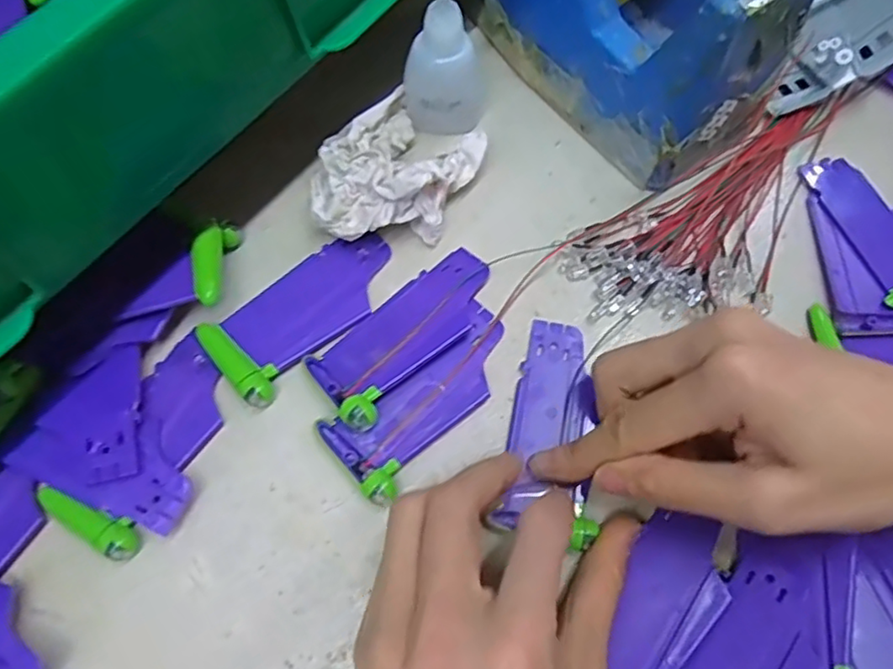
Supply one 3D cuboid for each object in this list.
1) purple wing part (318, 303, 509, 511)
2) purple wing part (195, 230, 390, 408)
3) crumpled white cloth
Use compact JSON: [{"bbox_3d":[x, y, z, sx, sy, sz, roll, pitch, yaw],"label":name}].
[{"bbox_3d":[-0.006,0.026,0.261,0.088,0.009,0.040,-38,75,-12],"label":"purple wing part"},{"bbox_3d":[-0.059,-0.011,0.273,0.088,0.009,0.042,-37,75,-12],"label":"purple wing part"},{"bbox_3d":[-0.025,-0.073,0.282,0.061,0.036,0.074,29,74,10],"label":"crumpled white cloth"}]

